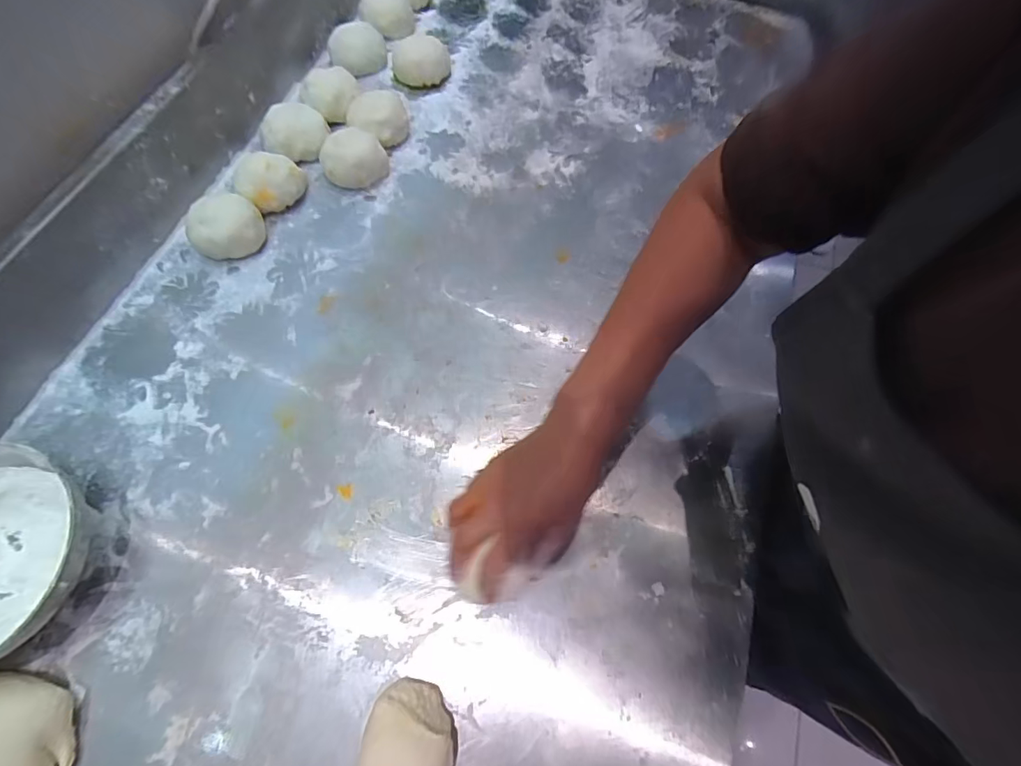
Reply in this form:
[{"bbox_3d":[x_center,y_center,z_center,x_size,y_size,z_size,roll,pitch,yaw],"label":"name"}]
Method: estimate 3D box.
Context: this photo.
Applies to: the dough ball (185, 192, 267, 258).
[{"bbox_3d":[-0.301,-0.170,0.517,0.068,0.045,0.068,1,67,-2],"label":"dough ball"}]

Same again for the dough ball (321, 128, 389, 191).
[{"bbox_3d":[-0.184,-0.261,0.566,0.069,0.040,0.067,1,67,-2],"label":"dough ball"}]

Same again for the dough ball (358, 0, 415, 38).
[{"bbox_3d":[-0.170,-0.508,0.665,0.072,0.042,0.057,-10,68,-7],"label":"dough ball"}]

